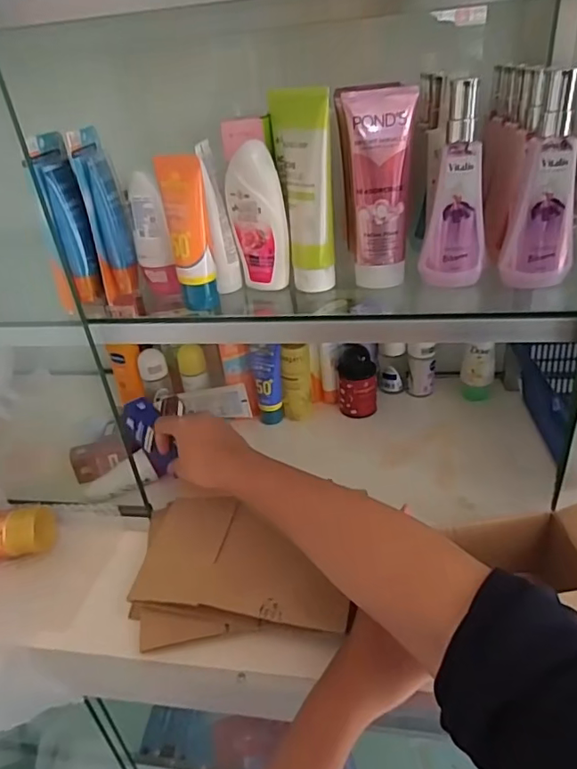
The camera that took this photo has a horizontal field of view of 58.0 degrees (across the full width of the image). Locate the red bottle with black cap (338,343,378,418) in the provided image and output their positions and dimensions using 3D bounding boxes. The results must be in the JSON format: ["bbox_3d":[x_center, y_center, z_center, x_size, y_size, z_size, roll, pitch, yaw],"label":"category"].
[{"bbox_3d":[0.095,-0.005,0.714,0.051,0.094,0.040,-2,34,7],"label":"red bottle with black cap"}]

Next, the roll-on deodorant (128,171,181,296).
[{"bbox_3d":[-0.125,-0.135,0.477,0.030,0.103,0.027,-15,34,-14],"label":"roll-on deodorant"}]

